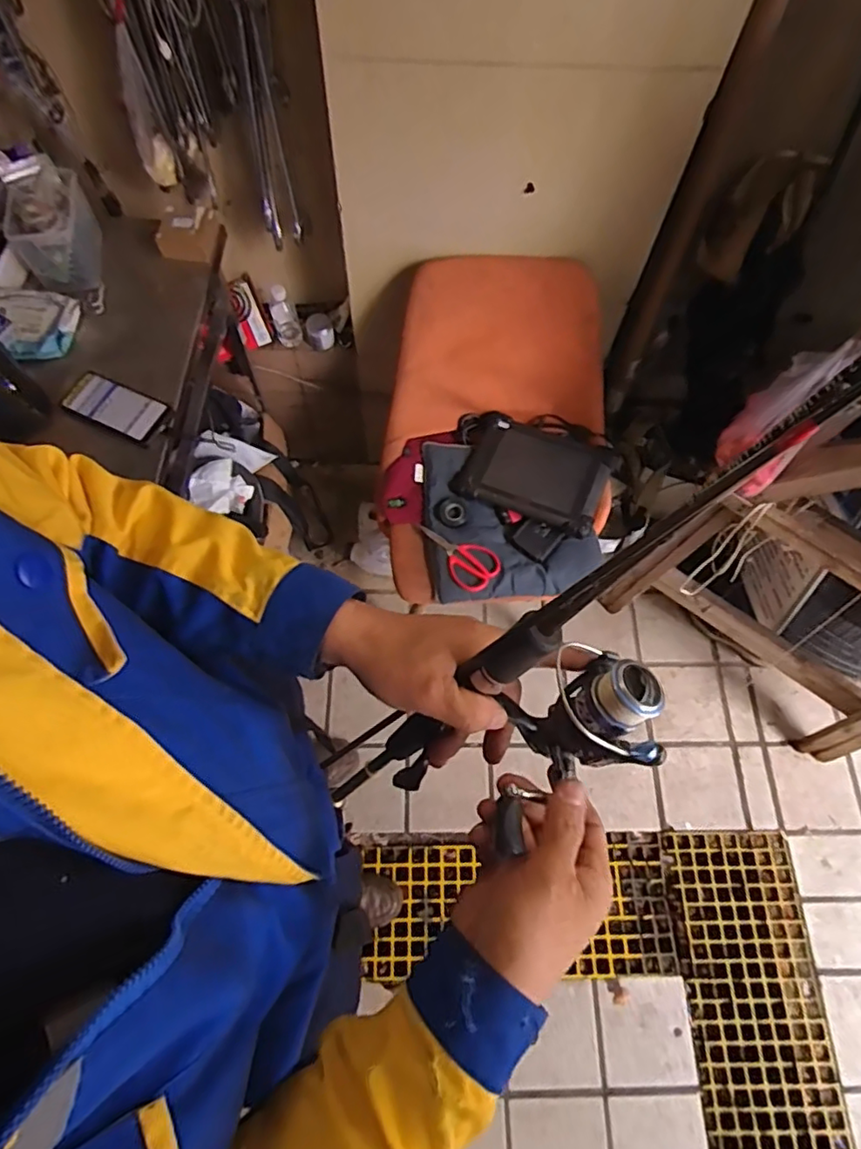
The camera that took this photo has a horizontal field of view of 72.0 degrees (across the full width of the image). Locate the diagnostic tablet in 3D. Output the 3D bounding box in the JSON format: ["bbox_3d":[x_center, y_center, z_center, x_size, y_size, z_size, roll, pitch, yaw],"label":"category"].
[{"bbox_3d":[0.219,-0.220,1.248,0.303,0.044,0.204,20,78,20],"label":"diagnostic tablet"}]

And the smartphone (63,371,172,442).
[{"bbox_3d":[-0.482,-0.257,0.910,0.160,0.014,0.075,23,68,8],"label":"smartphone"}]

